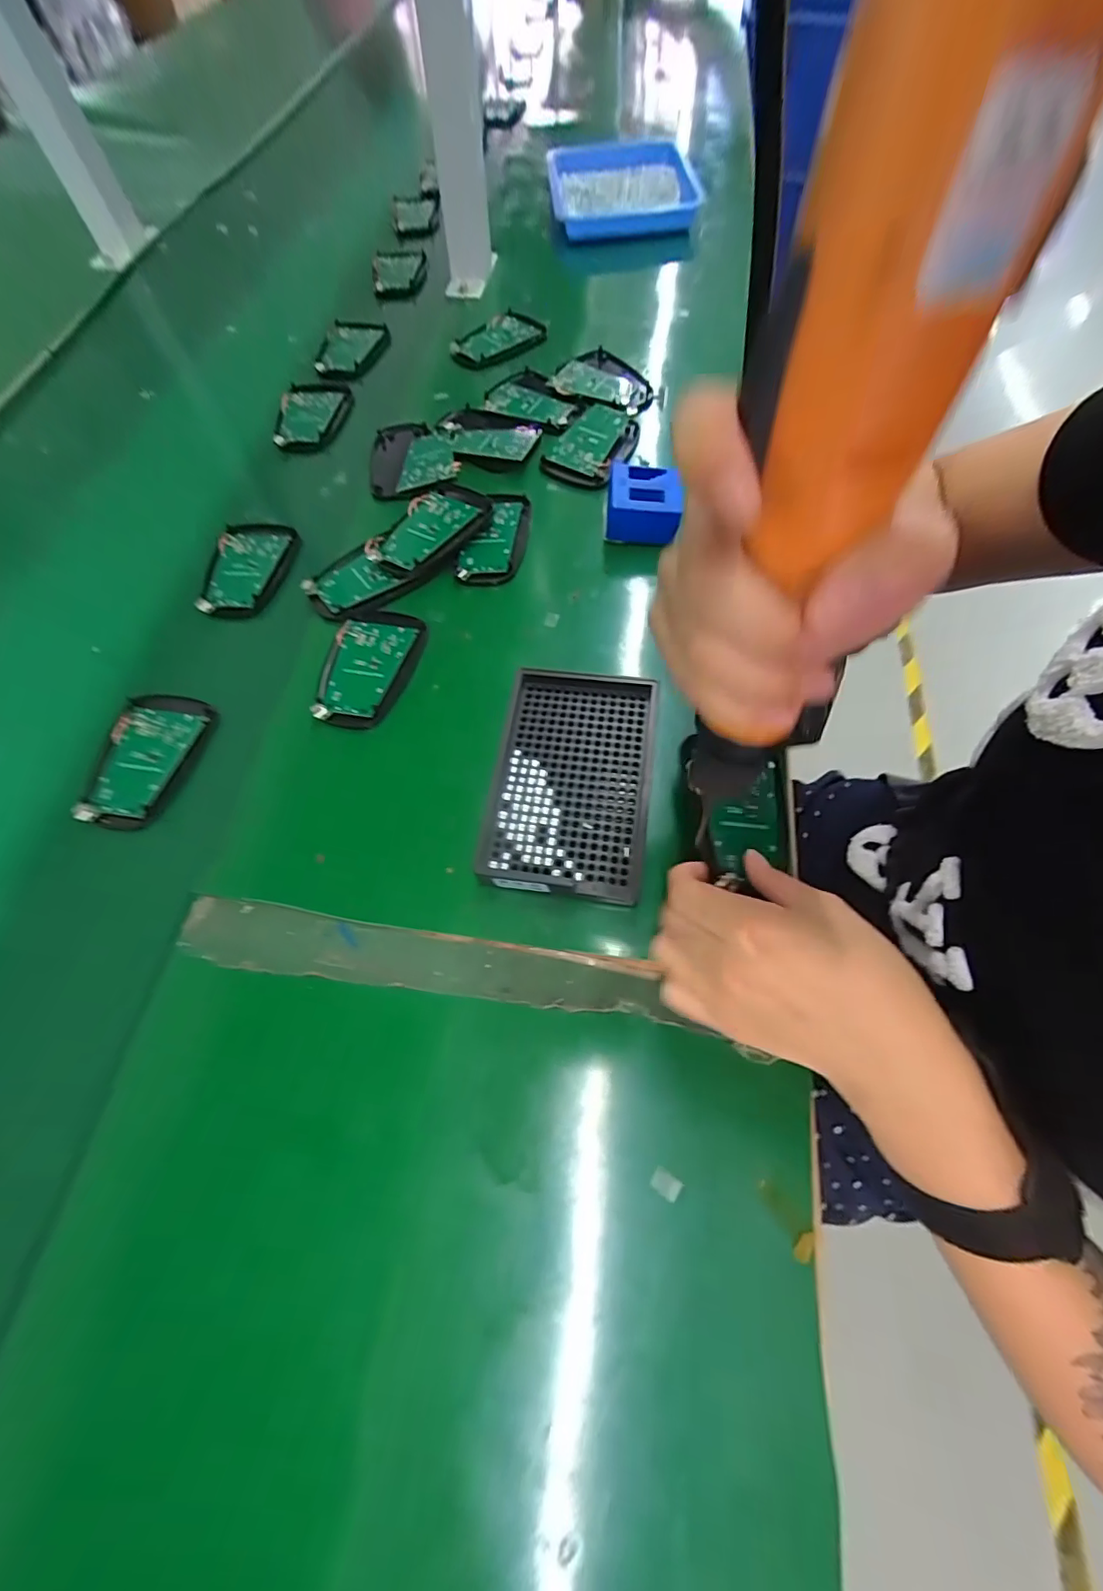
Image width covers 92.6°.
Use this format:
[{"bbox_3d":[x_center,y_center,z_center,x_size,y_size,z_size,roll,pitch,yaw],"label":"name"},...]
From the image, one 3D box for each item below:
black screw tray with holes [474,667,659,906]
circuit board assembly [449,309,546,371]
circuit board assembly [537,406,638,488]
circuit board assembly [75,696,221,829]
[{"bbox_3d":[0.012,-0.009,0.313,0.090,0.022,0.137,7,65,6],"label":"black screw tray with holes"},{"bbox_3d":[-0.058,-0.459,0.533,0.088,0.019,0.054,-24,66,-10],"label":"circuit board assembly"},{"bbox_3d":[0.033,-0.301,0.454,0.062,0.016,0.089,22,66,11],"label":"circuit board assembly"},{"bbox_3d":[-0.270,-0.025,0.349,0.059,0.011,0.096,9,65,5],"label":"circuit board assembly"}]

